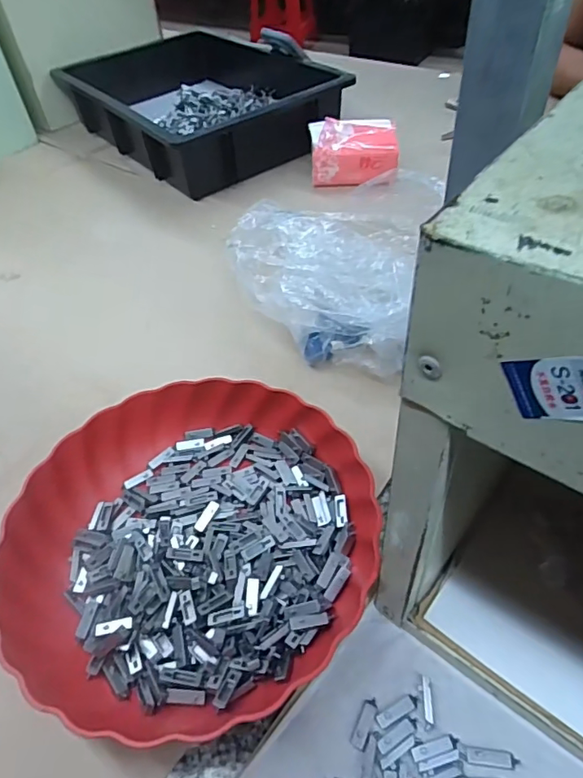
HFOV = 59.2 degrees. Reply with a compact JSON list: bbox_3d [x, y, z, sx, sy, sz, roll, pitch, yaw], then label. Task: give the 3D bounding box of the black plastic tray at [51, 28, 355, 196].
[{"bbox_3d":[-0.159,-0.487,0.866,0.320,0.091,0.488,-32,53,-22],"label":"black plastic tray"}]

